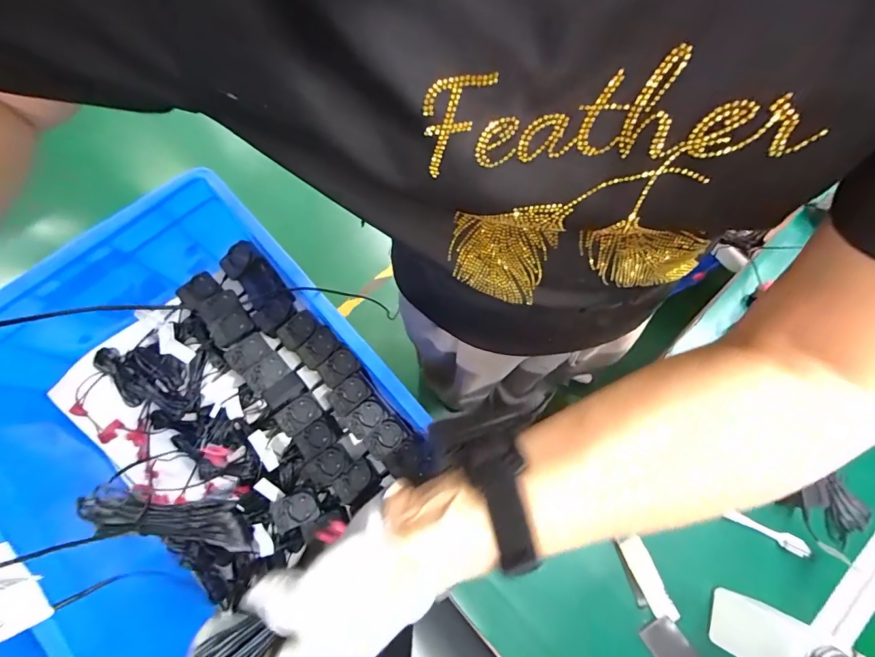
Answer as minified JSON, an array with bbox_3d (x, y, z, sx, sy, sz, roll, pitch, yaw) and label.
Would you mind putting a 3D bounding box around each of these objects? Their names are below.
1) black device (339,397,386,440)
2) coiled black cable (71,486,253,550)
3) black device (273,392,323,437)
[{"bbox_3d":[-0.107,0.128,0.604,0.043,0.022,0.062,45,100,-2],"label":"black device"},{"bbox_3d":[-0.173,0.122,0.265,0.101,0.015,0.029,15,73,-11],"label":"coiled black cable"},{"bbox_3d":[-0.198,0.124,0.588,0.060,0.032,0.042,-38,79,-12],"label":"black device"}]

